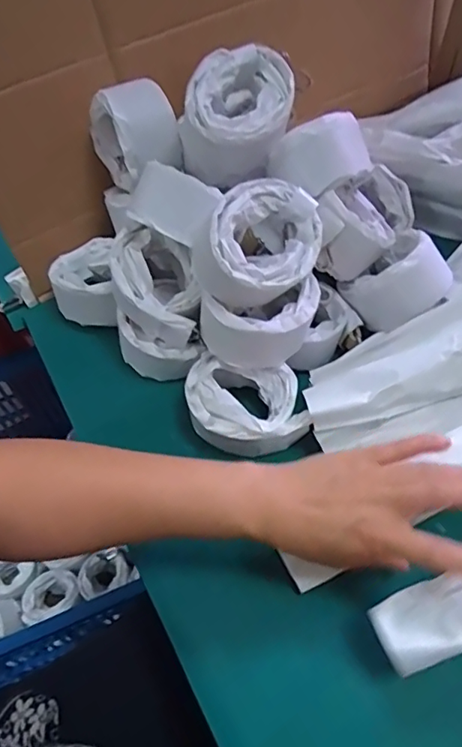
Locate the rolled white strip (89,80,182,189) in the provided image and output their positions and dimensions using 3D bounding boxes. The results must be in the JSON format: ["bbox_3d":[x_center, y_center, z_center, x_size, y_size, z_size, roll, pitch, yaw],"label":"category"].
[{"bbox_3d":[-0.087,-0.216,0.484,0.058,0.089,0.088,-28,58,-15],"label":"rolled white strip"}]

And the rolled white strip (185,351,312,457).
[{"bbox_3d":[0.011,0.027,0.456,0.091,0.049,0.085,-16,55,-7],"label":"rolled white strip"}]

